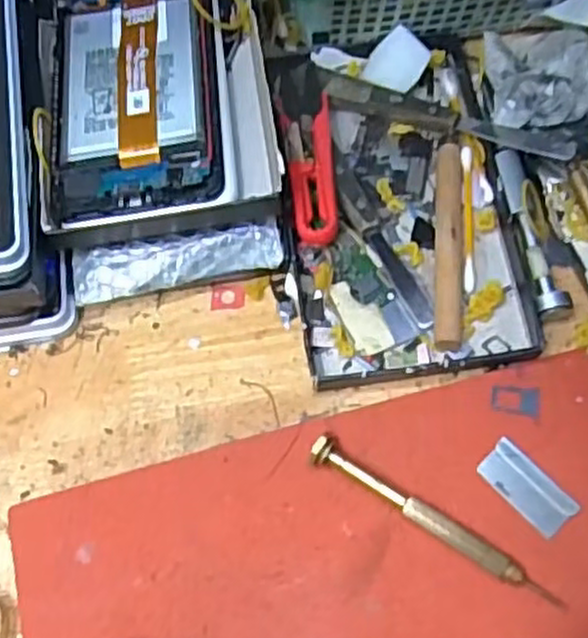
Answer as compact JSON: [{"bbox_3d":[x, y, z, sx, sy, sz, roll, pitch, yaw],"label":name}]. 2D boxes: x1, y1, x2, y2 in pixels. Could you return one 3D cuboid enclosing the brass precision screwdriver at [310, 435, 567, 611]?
[{"bbox_3d":[0.053,0.078,0.297,0.107,0.011,0.009,30,71,13],"label":"brass precision screwdriver"}]

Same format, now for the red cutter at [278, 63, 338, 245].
[{"bbox_3d":[0.006,-0.076,0.356,0.022,0.018,0.097,-4,67,-1],"label":"red cutter"}]

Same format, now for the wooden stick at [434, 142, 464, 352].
[{"bbox_3d":[0.068,-0.033,0.342,0.013,0.010,0.100,3,67,2],"label":"wooden stick"}]

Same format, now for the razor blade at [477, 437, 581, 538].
[{"bbox_3d":[0.092,0.066,0.305,0.019,0.004,0.038,-40,72,-15],"label":"razor blade"}]

